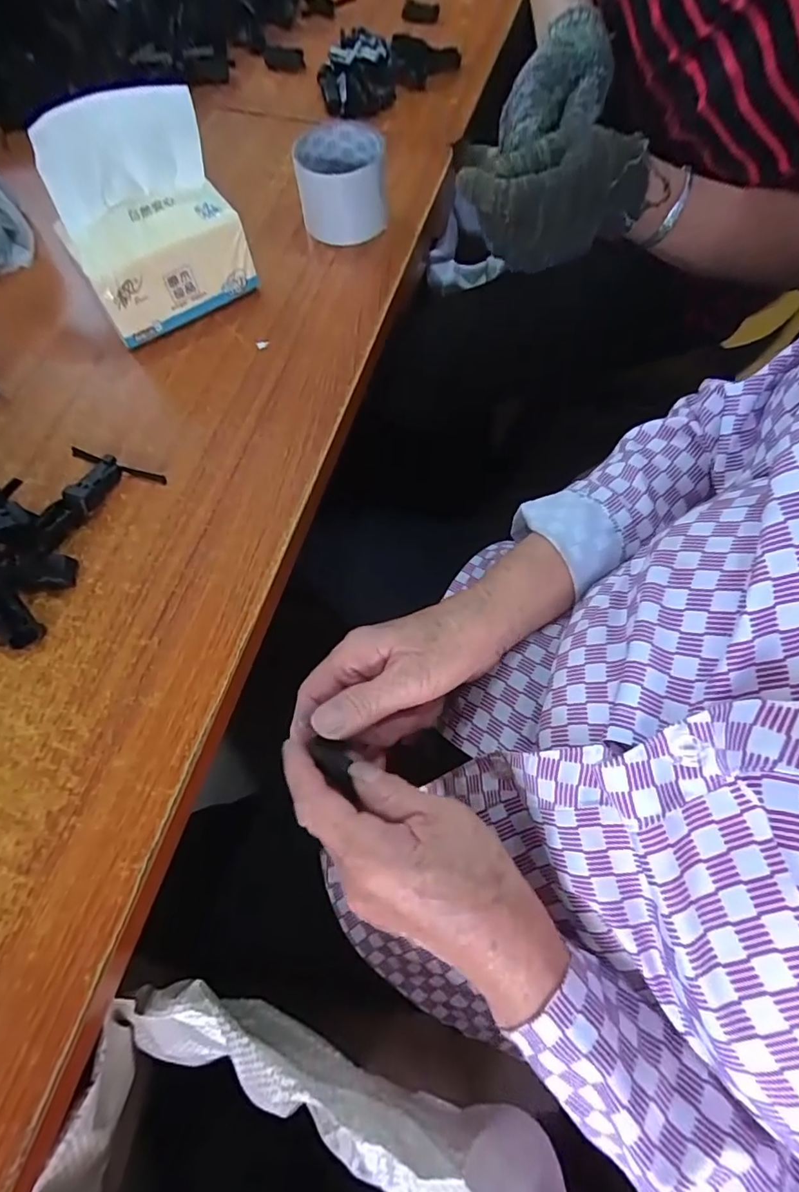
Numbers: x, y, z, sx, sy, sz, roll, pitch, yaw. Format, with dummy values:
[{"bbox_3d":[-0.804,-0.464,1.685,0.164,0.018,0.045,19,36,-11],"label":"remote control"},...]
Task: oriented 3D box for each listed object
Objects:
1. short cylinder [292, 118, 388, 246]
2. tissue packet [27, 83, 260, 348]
[{"bbox_3d":[-0.056,-0.400,0.494,0.083,0.066,0.081,-5,67,-4],"label":"short cylinder"},{"bbox_3d":[-0.206,-0.308,0.416,0.131,0.135,0.084,-32,71,-14],"label":"tissue packet"}]

